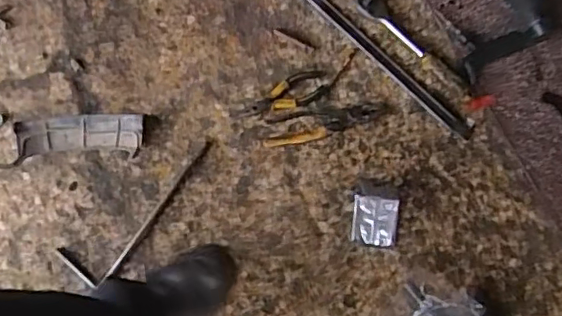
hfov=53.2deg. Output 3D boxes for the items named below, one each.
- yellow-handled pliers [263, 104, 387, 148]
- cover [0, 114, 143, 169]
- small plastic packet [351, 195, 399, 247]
[{"bbox_3d":[0.071,-0.054,0.905,0.198,0.013,0.051,-7,79,-1],"label":"yellow-handled pliers"},{"bbox_3d":[-0.330,-0.031,0.901,0.210,0.032,0.077,-5,79,0],"label":"cover"},{"bbox_3d":[0.147,0.098,0.878,0.068,0.013,0.076,7,100,7],"label":"small plastic packet"}]

